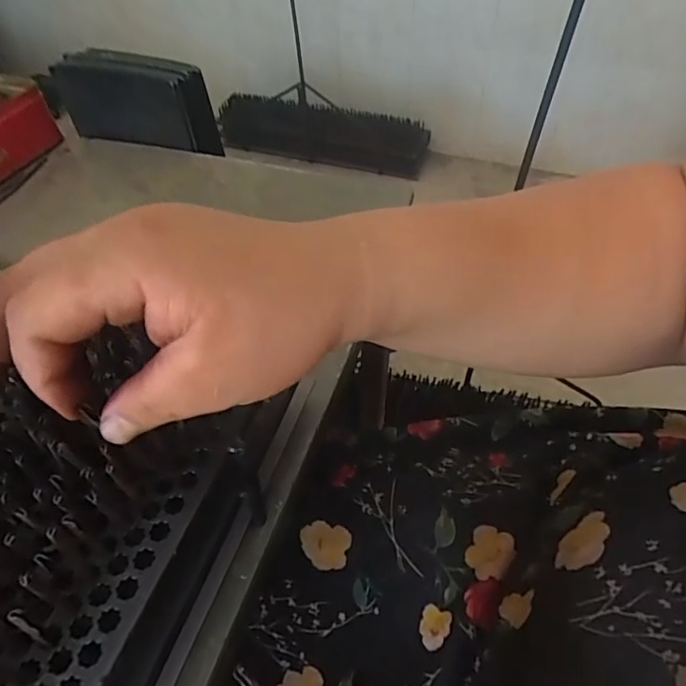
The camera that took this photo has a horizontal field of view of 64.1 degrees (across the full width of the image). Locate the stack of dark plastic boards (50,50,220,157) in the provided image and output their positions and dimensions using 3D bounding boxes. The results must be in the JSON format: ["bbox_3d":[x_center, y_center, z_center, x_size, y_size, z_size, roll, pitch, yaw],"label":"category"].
[{"bbox_3d":[-0.212,-0.250,0.570,0.170,0.086,0.043,18,50,16],"label":"stack of dark plastic boards"}]

